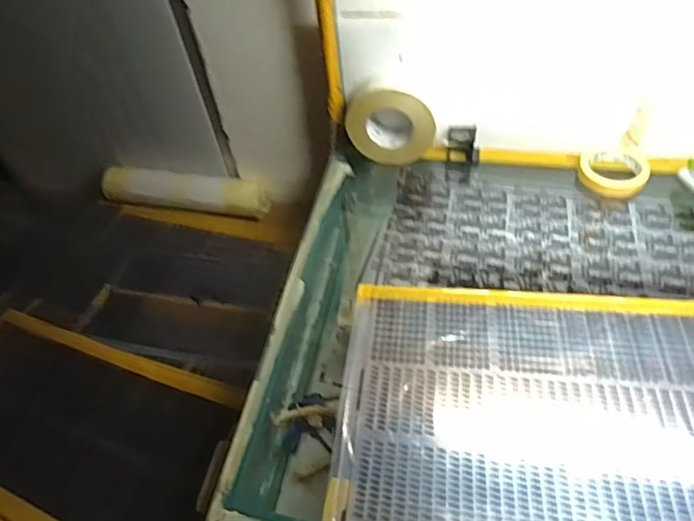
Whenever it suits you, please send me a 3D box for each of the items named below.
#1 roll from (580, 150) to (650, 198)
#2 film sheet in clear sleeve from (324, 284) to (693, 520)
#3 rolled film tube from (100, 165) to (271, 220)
[{"bbox_3d":[0.414,-0.139,0.766,0.098,0.020,0.103,-3,49,4],"label":"roll"},{"bbox_3d":[0.222,0.166,0.547,0.449,0.006,0.320,3,49,9],"label":"film sheet in clear sleeve"},{"bbox_3d":[-0.371,-0.161,1.090,0.422,0.075,0.073,7,50,12],"label":"rolled film tube"}]

